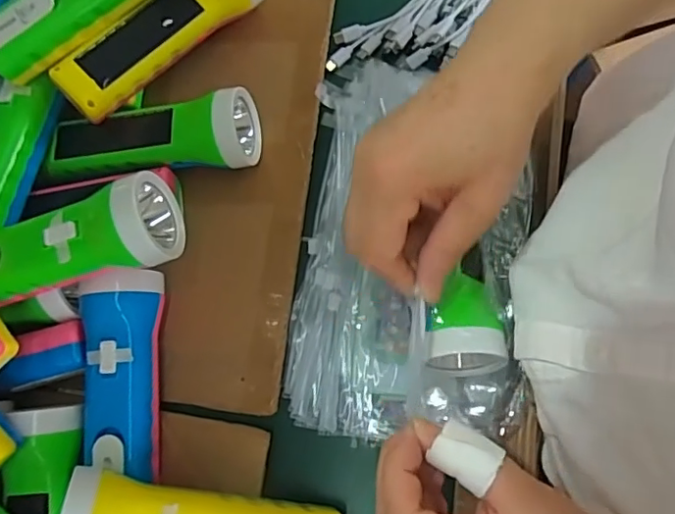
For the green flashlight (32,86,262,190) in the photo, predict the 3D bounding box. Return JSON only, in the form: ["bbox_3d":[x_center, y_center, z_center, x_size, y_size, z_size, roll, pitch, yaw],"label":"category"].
[{"bbox_3d":[-0.138,-0.082,0.399,0.162,0.041,0.049,-7,73,3],"label":"green flashlight"}]

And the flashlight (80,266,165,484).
[{"bbox_3d":[-0.136,0.076,0.361,0.047,0.042,0.126,-3,76,2],"label":"flashlight"}]

